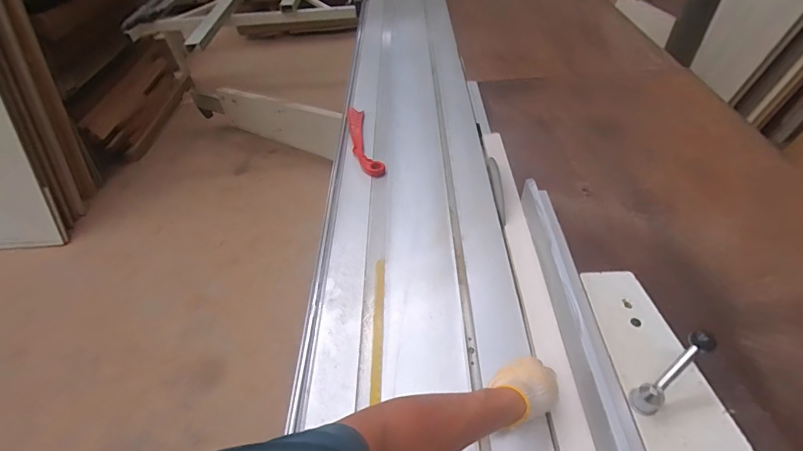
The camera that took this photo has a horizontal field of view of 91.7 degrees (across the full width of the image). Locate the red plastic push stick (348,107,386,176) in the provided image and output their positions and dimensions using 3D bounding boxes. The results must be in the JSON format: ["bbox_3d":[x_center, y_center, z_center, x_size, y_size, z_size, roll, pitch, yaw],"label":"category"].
[{"bbox_3d":[-0.110,-0.239,1.103,0.064,0.017,0.313,-14,48,-7],"label":"red plastic push stick"}]

